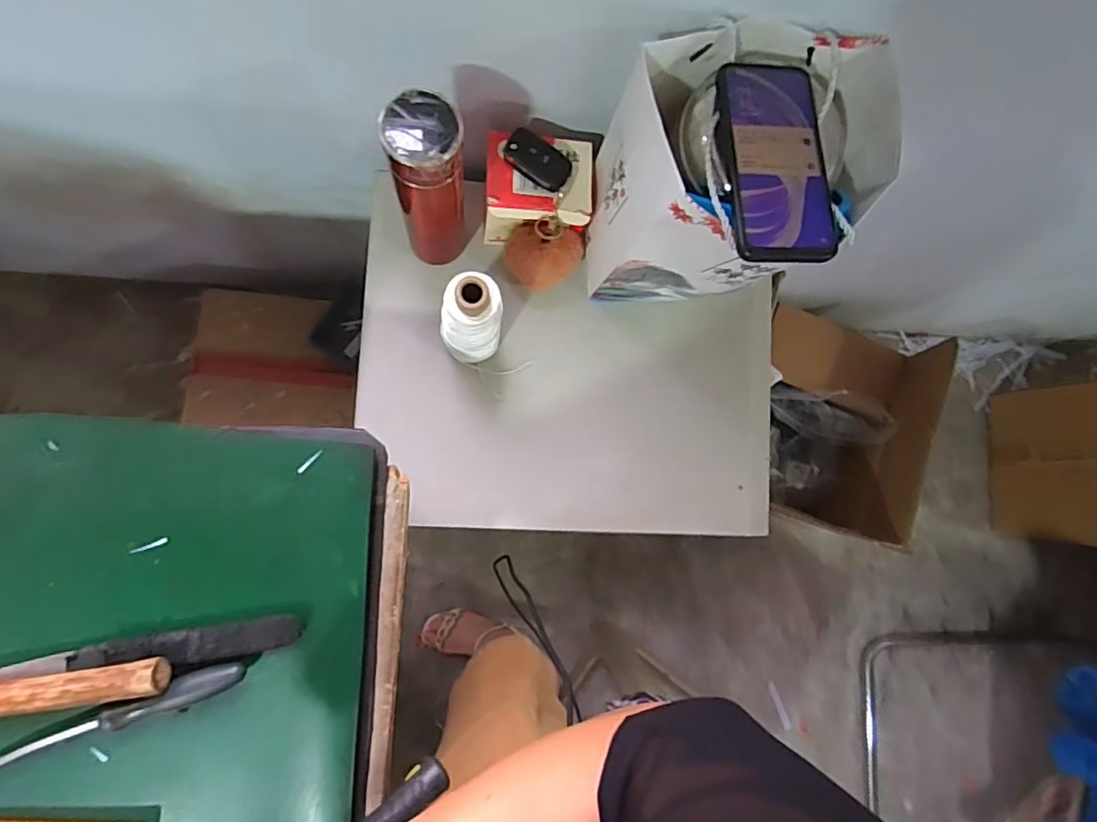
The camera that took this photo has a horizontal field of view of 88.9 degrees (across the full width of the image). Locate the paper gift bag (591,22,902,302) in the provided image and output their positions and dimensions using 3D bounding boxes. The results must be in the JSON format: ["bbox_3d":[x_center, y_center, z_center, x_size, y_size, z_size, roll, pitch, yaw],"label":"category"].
[{"bbox_3d":[0.165,-0.214,0.546,0.222,0.236,0.190,-10,86,-9],"label":"paper gift bag"}]

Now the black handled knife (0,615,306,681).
[{"bbox_3d":[-0.313,0.189,0.432,0.234,0.016,0.031,-7,87,-8],"label":"black handled knife"}]

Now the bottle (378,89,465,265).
[{"bbox_3d":[-0.111,-0.207,0.538,0.057,0.231,0.057,-7,86,-8],"label":"bottle"}]

